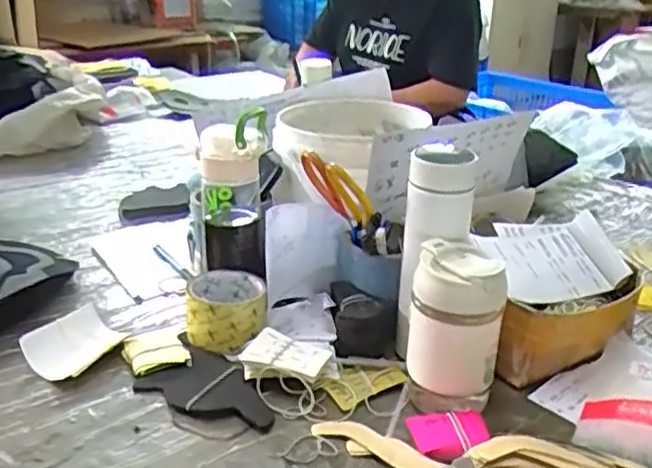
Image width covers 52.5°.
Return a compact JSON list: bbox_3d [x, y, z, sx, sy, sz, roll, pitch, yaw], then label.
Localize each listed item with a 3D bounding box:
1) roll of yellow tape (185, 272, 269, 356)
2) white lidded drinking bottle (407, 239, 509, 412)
[{"bbox_3d":[-0.114,0.088,0.753,0.086,0.062,0.086,1,22,-1],"label":"roll of yellow tape"},{"bbox_3d":[0.121,0.088,0.627,0.084,0.143,0.069,5,22,10],"label":"white lidded drinking bottle"}]

